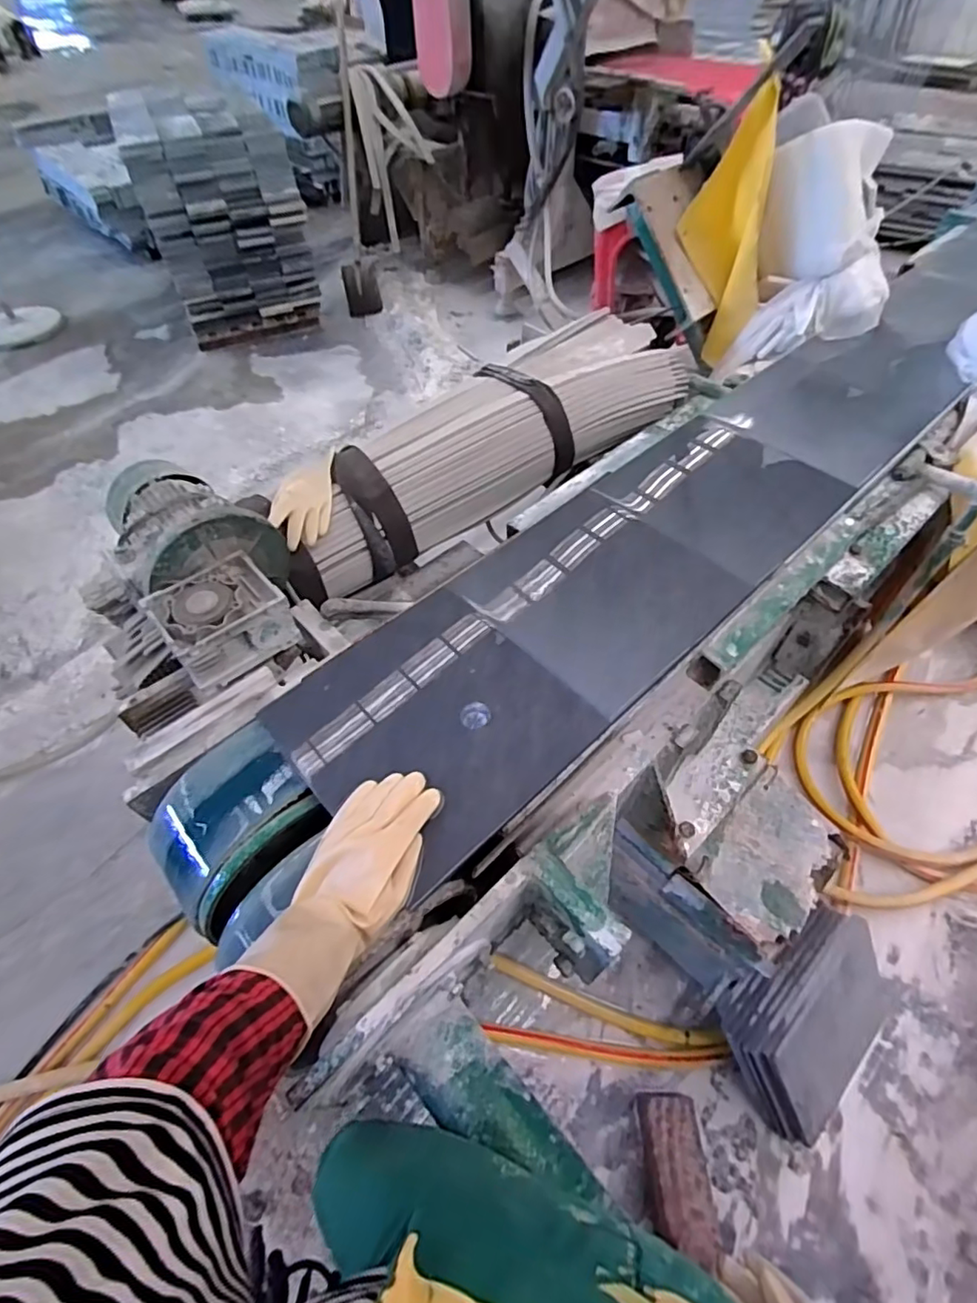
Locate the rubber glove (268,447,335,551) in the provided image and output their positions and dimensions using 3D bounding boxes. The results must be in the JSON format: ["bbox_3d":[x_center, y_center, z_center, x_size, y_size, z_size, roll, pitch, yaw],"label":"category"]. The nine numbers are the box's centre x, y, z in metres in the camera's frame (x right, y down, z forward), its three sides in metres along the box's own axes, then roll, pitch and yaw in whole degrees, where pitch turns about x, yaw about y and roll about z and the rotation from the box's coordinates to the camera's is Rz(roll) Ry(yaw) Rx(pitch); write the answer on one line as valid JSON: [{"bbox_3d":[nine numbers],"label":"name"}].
[{"bbox_3d":[-0.334,-0.282,1.045,0.103,0.034,0.214,0,54,2],"label":"rubber glove"}]

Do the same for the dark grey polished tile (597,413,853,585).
[{"bbox_3d":[0.375,-0.258,0.922,0.306,0.017,0.292,-36,61,-23],"label":"dark grey polished tile"}]

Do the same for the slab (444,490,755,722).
[{"bbox_3d":[0.152,-0.088,0.808,0.292,0.017,0.304,-38,60,-20],"label":"slab"}]

